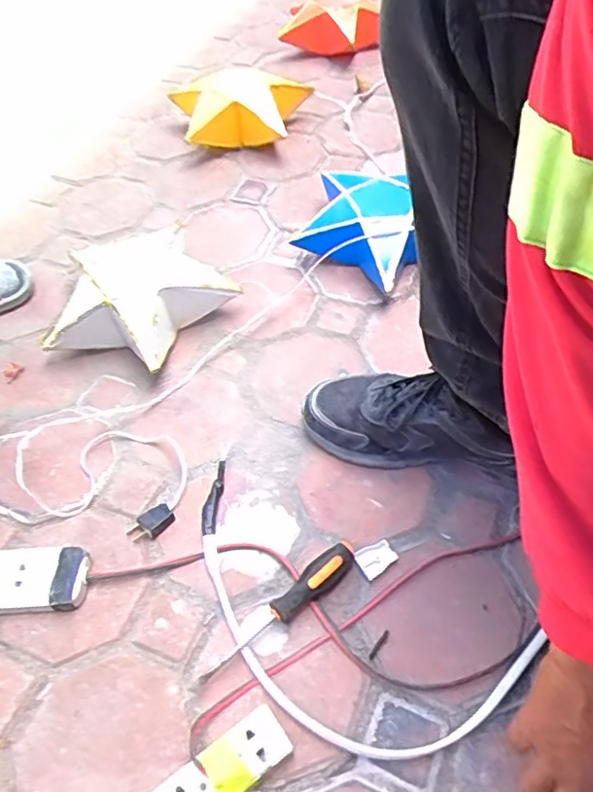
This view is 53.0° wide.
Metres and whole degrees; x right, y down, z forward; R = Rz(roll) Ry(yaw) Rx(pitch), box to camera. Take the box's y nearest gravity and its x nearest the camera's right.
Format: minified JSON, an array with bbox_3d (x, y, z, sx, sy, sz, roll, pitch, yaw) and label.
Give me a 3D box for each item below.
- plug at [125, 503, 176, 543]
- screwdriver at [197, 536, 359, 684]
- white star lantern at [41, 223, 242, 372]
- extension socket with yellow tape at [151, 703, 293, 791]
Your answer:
[{"bbox_3d":[-0.152,0.134,0.621,0.049,0.020,0.024,-25,54,-16],"label":"plug"},{"bbox_3d":[-0.015,0.199,0.560,0.181,0.028,0.034,-32,57,-21],"label":"screwdriver"},{"bbox_3d":[-0.215,-0.138,0.792,0.212,0.089,0.240,28,58,23],"label":"white star lantern"},{"bbox_3d":[-0.060,0.304,0.479,0.114,0.022,0.042,-31,56,-20],"label":"extension socket with yellow tape"}]

